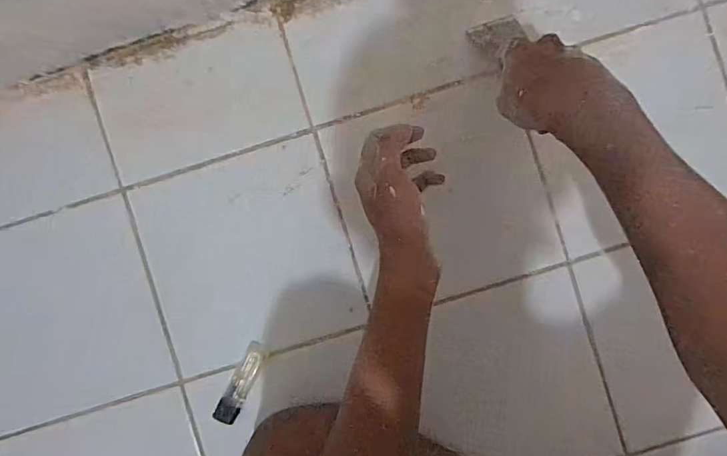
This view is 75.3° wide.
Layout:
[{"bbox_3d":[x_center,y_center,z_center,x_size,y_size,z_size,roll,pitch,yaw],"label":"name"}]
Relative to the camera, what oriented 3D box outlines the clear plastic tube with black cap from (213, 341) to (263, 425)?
[{"bbox_3d":[-0.119,0.152,0.459,0.022,0.013,0.082,26,91,0],"label":"clear plastic tube with black cap"}]

